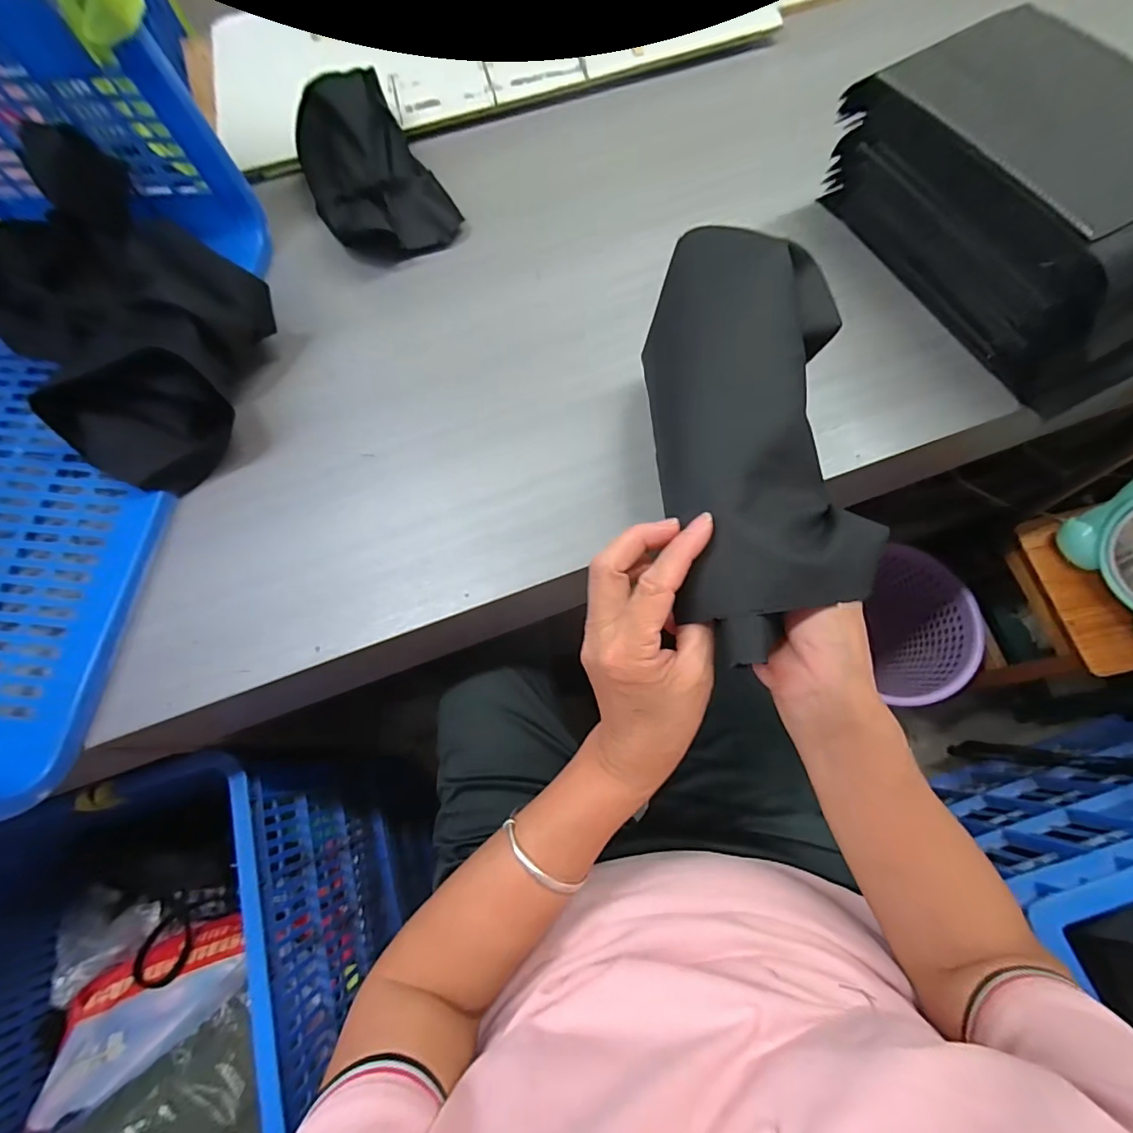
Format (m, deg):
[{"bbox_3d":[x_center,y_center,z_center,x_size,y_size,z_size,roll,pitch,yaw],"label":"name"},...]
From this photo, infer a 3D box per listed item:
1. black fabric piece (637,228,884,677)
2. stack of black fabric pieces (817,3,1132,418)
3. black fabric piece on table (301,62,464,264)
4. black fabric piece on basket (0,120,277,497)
[{"bbox_3d":[0.125,-0.087,0.322,0.124,0.068,0.292,2,69,0],"label":"black fabric piece"},{"bbox_3d":[0.378,-0.295,0.415,0.158,0.140,0.308,-30,74,-7],"label":"stack of black fabric pieces"},{"bbox_3d":[-0.208,-0.423,0.529,0.131,0.077,0.188,-25,74,-6],"label":"black fabric piece on table"},{"bbox_3d":[-0.405,-0.219,0.449,0.240,0.116,0.218,33,77,11],"label":"black fabric piece on basket"}]

